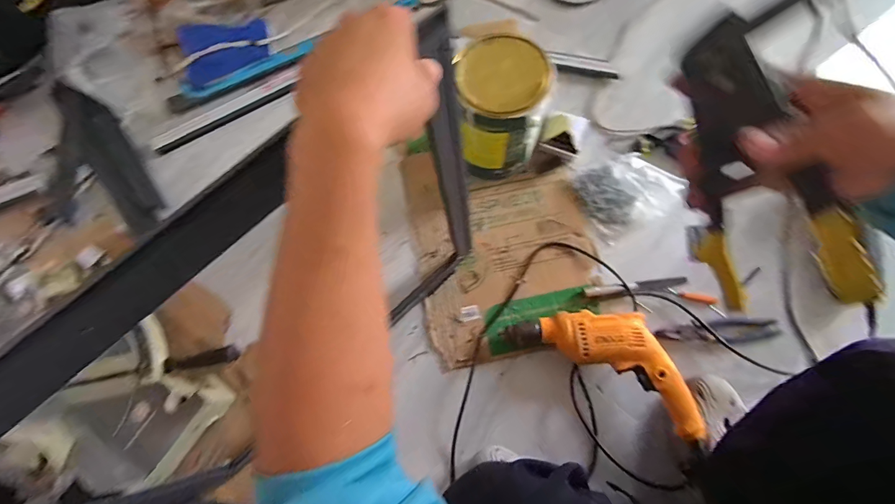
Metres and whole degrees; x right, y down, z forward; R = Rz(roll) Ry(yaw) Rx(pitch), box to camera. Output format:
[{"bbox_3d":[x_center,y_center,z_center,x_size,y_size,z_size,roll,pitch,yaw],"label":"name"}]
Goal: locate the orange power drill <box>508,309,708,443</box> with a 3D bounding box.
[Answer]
[{"bbox_3d":[0.268,0.159,0.637,0.309,0.071,0.140,28,77,10],"label":"orange power drill"}]

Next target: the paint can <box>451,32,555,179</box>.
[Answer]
[{"bbox_3d":[0.088,-0.248,0.684,0.137,0.221,0.149,-1,74,2],"label":"paint can"}]

